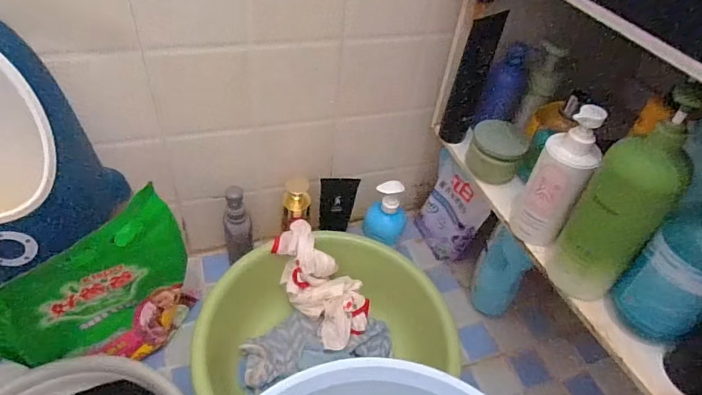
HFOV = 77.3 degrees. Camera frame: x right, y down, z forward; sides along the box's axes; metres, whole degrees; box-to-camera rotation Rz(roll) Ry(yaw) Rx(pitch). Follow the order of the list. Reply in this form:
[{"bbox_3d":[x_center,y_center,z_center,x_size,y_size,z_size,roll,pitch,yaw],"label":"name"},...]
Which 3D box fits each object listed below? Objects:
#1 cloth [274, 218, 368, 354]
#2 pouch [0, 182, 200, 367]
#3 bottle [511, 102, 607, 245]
[{"bbox_3d":[-0.056,0.149,0.792,0.111,0.069,0.234,-28,76,-30],"label":"cloth"},{"bbox_3d":[-0.358,0.156,0.635,0.059,0.296,0.269,36,51,27],"label":"pouch"},{"bbox_3d":[0.253,-0.016,0.544,0.057,0.192,0.060,20,45,14],"label":"bottle"}]

